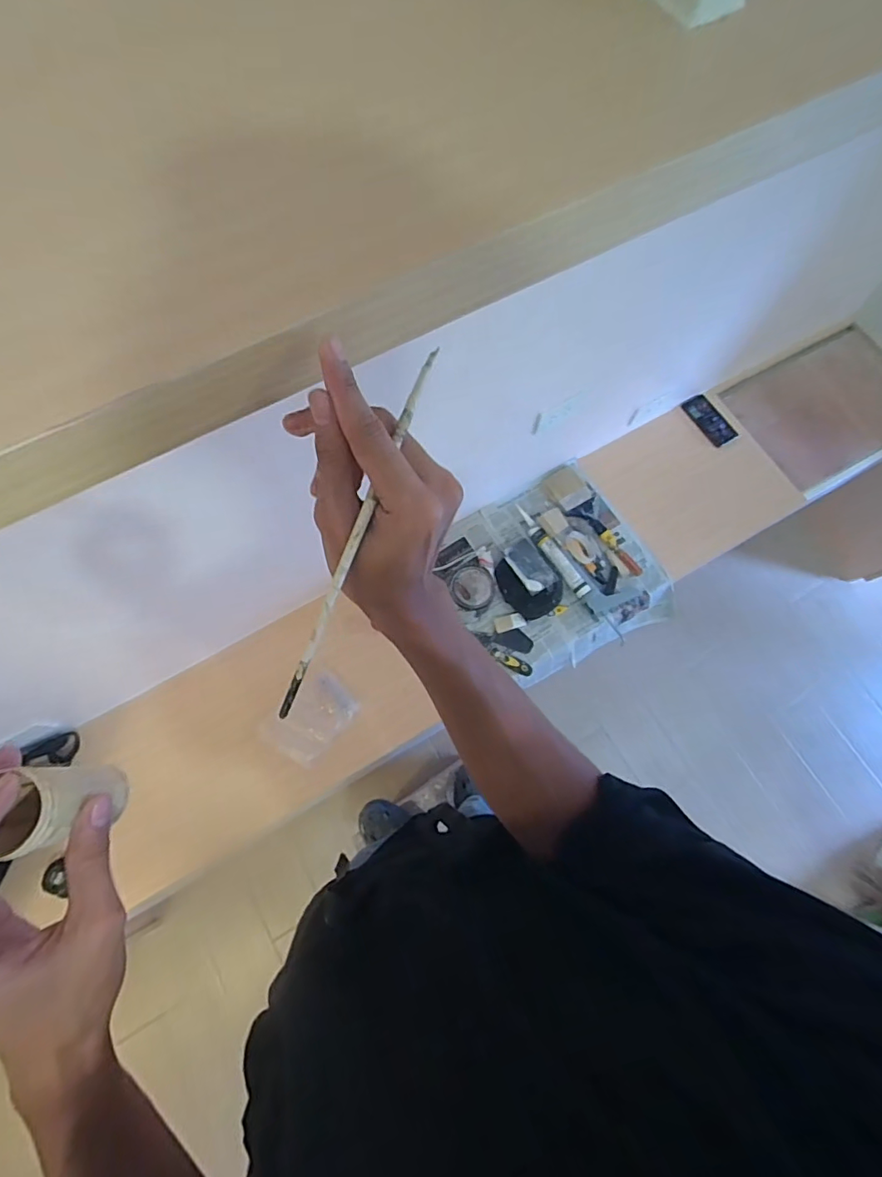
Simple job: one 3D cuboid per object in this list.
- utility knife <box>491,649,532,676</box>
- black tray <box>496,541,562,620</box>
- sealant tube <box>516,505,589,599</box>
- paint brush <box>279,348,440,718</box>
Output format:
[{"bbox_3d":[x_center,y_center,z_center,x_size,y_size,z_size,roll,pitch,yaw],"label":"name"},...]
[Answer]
[{"bbox_3d":[0.173,0.180,1.291,0.107,0.020,0.033,29,75,7],"label":"utility knife"},{"bbox_3d":[0.218,-0.022,1.325,0.141,0.047,0.188,-33,77,-11],"label":"black tray"},{"bbox_3d":[0.279,-0.100,1.343,0.039,0.039,0.288,-33,77,-11],"label":"sealant tube"},{"bbox_3d":[-0.045,-0.023,0.270,0.006,0.004,0.203,26,100,6],"label":"paint brush"}]

